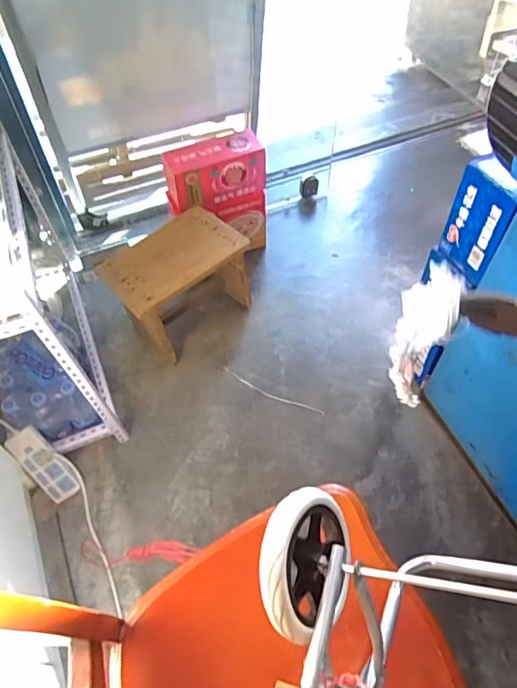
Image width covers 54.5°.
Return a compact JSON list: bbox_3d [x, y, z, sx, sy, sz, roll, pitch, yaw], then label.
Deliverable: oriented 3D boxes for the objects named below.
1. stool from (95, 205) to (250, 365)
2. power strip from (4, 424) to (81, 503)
[{"bbox_3d":[-0.208,-0.149,1.392,0.355,0.287,0.219,-35,61,-20],"label":"stool"},{"bbox_3d":[-0.493,0.280,1.164,0.078,0.043,0.195,-41,106,-23],"label":"power strip"}]

